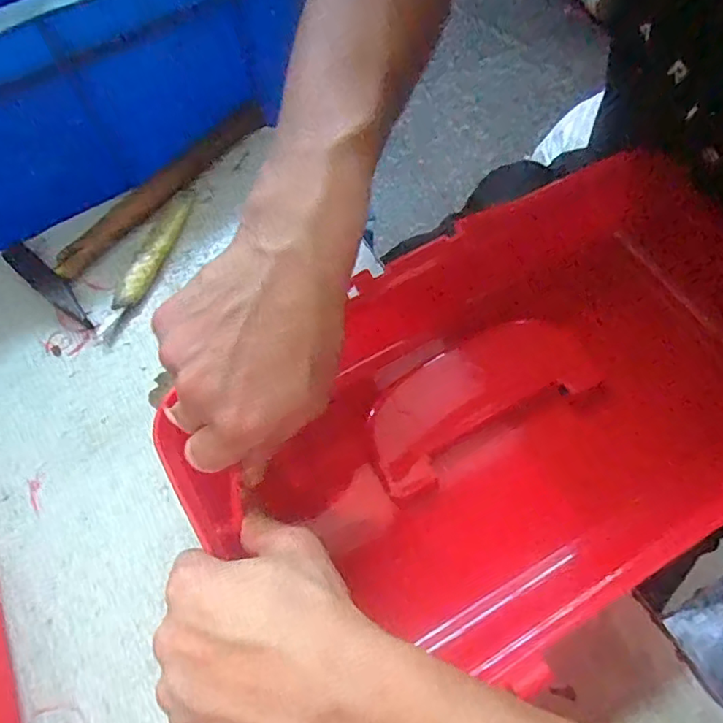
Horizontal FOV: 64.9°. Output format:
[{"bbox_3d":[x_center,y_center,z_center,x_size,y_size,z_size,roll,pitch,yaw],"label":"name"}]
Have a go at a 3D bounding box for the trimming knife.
[{"bbox_3d":[-0.160,-0.074,0.419,0.026,0.012,0.136,18,67,11],"label":"trimming knife"}]

